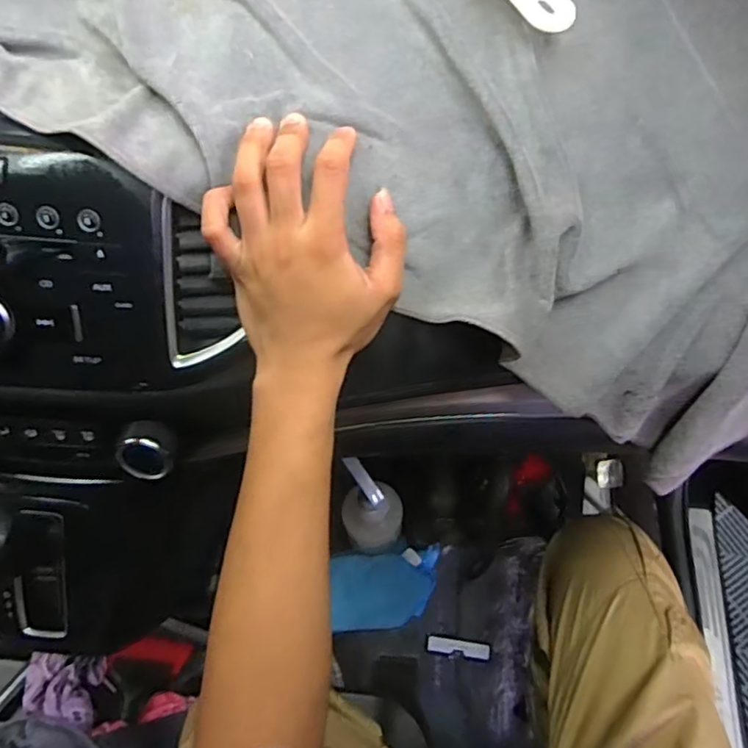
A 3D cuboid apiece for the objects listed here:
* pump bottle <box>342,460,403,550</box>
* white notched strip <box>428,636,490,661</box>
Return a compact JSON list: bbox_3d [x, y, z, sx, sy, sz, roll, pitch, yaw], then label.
[{"bbox_3d":[0.002,0.168,0.773,0.081,0.178,0.069,-15,64,-9],"label":"pump bottle"},{"bbox_3d":[0.132,0.426,0.915,0.095,0.005,0.022,7,63,2],"label":"white notched strip"}]

